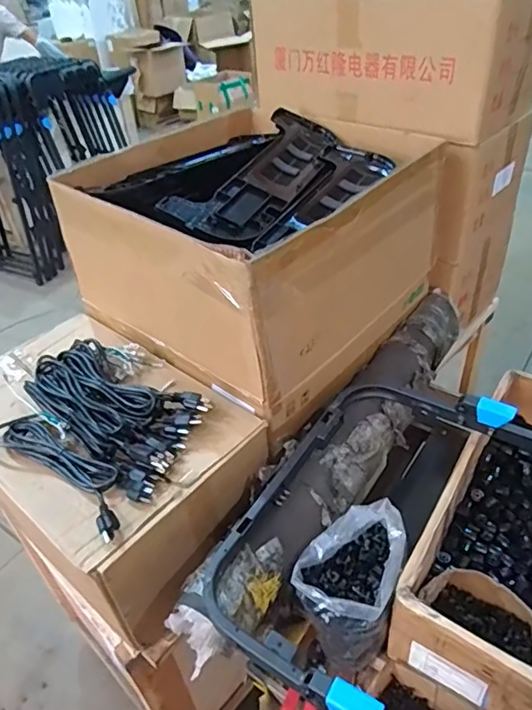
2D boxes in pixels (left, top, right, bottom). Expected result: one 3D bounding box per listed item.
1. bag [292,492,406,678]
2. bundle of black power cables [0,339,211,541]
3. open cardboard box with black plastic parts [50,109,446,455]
[{"bbox_3d":[0.131,0.348,0.818,0.138,0.174,0.192,15,44,25],"label":"bag"},{"bbox_3d":[-0.267,0.096,0.888,0.358,0.053,0.290,23,47,31],"label":"bundle of black power cables"},{"bbox_3d":[-0.027,-0.222,1.097,0.559,0.343,0.552,26,49,34],"label":"open cardboard box with black plastic parts"}]

